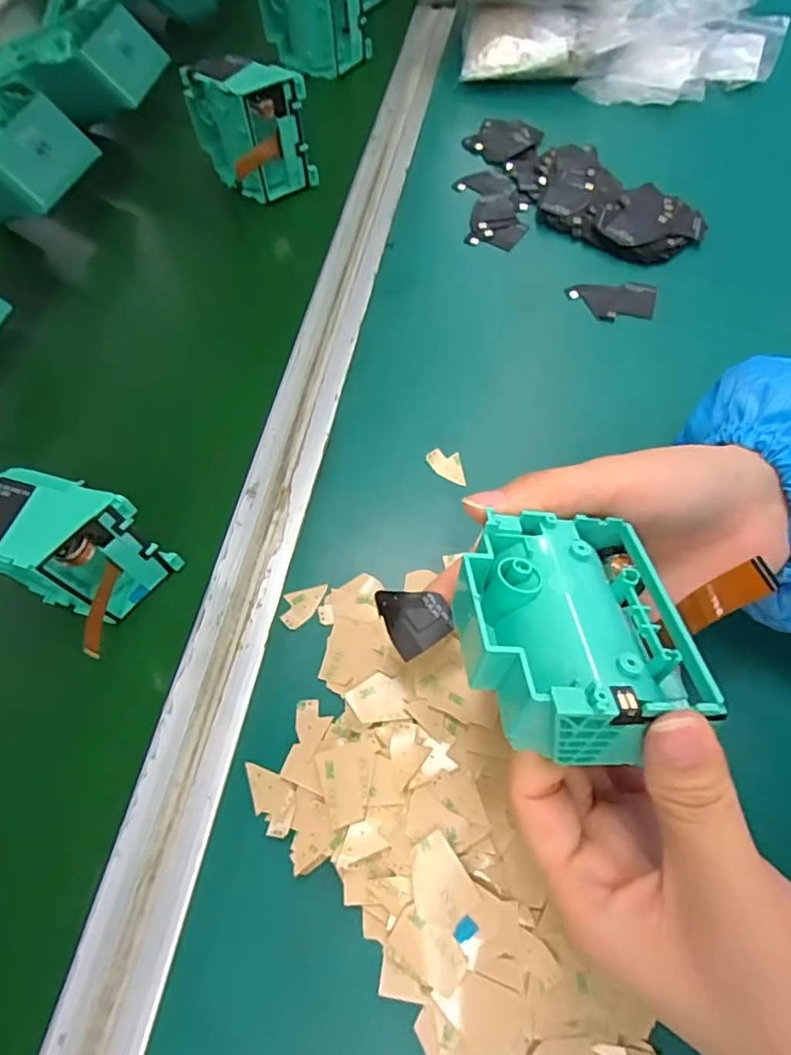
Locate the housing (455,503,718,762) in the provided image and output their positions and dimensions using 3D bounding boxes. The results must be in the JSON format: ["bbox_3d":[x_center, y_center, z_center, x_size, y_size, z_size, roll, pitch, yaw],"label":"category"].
[{"bbox_3d":[0.053,0.034,0.184,0.064,0.032,0.076,2,44,-10],"label":"housing"}]

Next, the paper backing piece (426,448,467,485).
[{"bbox_3d":[0.030,-0.033,0.315,0.016,0.004,0.026,-33,69,-17],"label":"paper backing piece"}]

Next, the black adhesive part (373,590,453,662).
[{"bbox_3d":[0.009,0.036,0.240,0.027,0.010,0.028,-26,66,-10],"label":"black adhesive part"}]

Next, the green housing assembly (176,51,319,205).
[{"bbox_3d":[-0.100,-0.279,0.403,0.076,0.072,0.044,37,71,20],"label":"green housing assembly"}]

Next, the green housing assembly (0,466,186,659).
[{"bbox_3d":[-0.148,0.016,0.261,0.069,0.073,0.054,18,66,12],"label":"green housing assembly"}]

